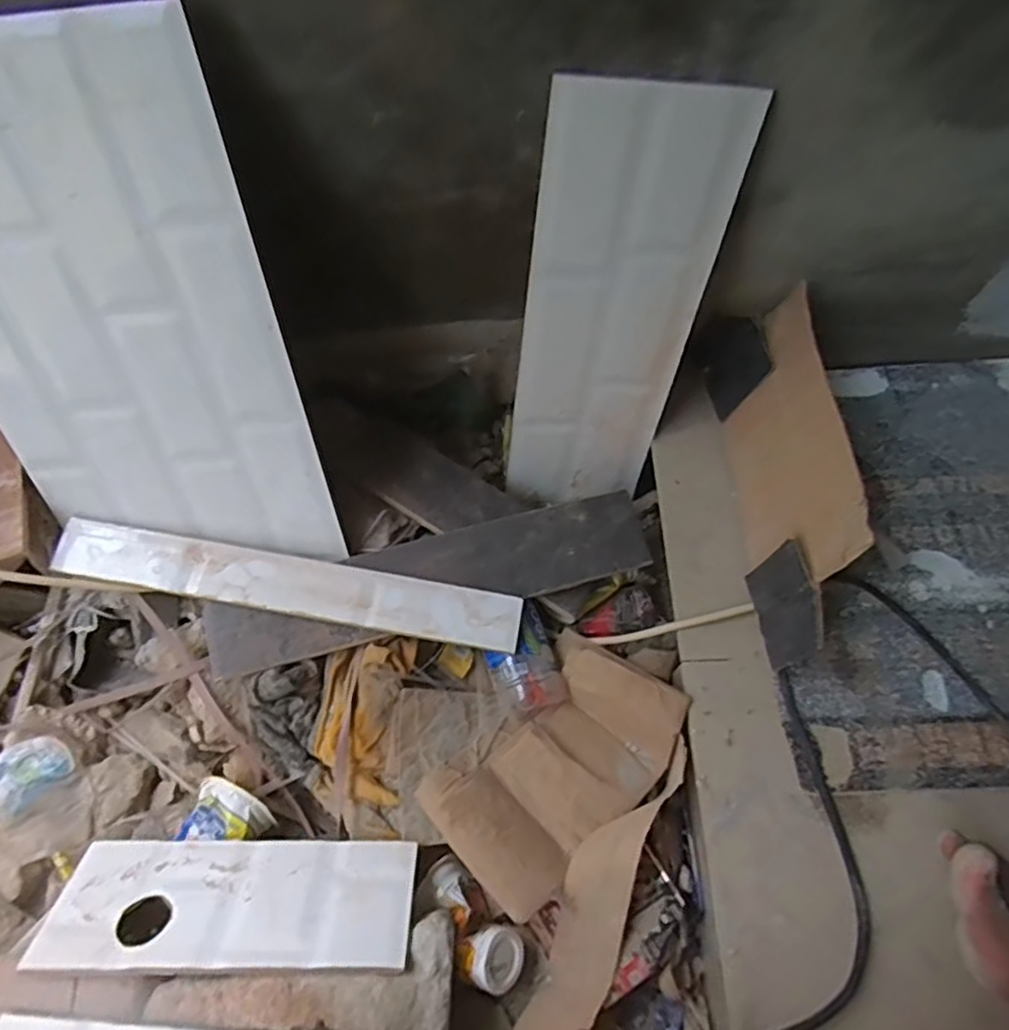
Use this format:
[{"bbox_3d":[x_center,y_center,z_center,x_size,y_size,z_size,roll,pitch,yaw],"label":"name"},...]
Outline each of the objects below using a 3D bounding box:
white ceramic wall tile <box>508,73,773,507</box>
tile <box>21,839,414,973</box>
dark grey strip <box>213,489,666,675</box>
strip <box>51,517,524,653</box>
[{"bbox_3d":[0.085,-0.143,0.550,0.137,0.400,0.012,3,52,-3],"label":"white ceramic wall tile"},{"bbox_3d":[-0.193,0.277,0.470,0.251,0.004,0.089,1,29,-2],"label":"tile"},{"bbox_3d":[-0.063,0.055,0.580,0.390,0.011,0.076,-14,74,-8],"label":"dark grey strip"},{"bbox_3d":[-0.181,0.060,0.564,0.390,0.011,0.054,10,71,-2],"label":"strip"}]

